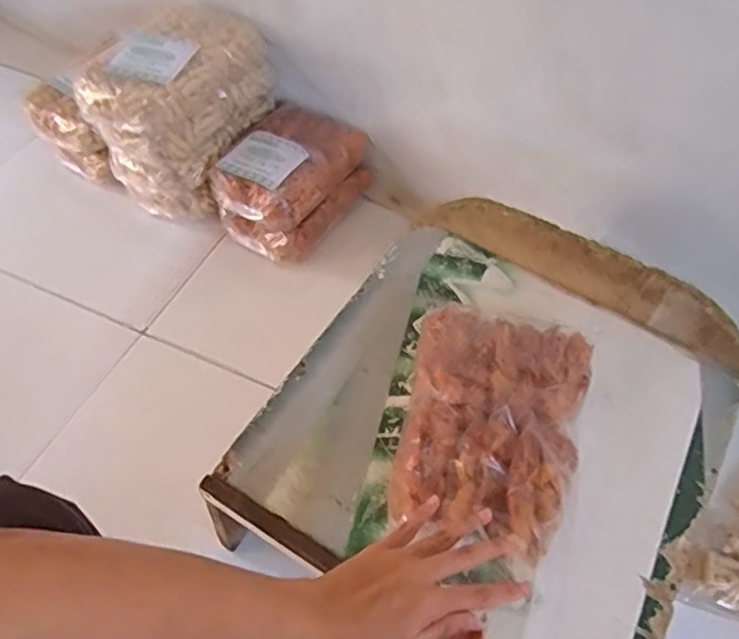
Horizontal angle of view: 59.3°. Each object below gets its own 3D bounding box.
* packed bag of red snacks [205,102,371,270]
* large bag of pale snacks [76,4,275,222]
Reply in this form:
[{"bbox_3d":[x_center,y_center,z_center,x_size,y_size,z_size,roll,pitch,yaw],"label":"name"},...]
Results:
[{"bbox_3d":[-0.119,-0.211,0.987,0.168,0.111,0.217,25,54,13],"label":"packed bag of red snacks"},{"bbox_3d":[-0.277,-0.305,0.965,0.162,0.205,0.250,22,54,11],"label":"large bag of pale snacks"}]

